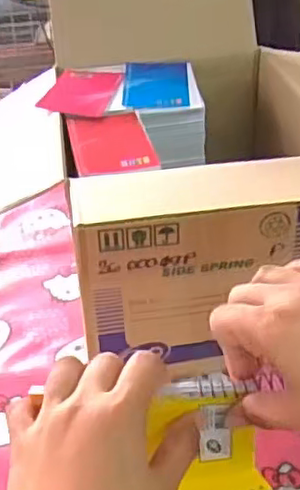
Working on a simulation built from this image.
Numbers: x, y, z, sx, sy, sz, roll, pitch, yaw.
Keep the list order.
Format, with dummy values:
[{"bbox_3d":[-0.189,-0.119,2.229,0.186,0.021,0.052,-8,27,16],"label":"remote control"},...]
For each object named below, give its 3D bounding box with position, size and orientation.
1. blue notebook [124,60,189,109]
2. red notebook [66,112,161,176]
[{"bbox_3d":[0.008,-0.202,0.809,0.080,0.008,0.125,-1,37,1],"label":"blue notebook"},{"bbox_3d":[-0.041,-0.109,0.689,0.082,0.005,0.130,-8,38,-9],"label":"red notebook"}]

